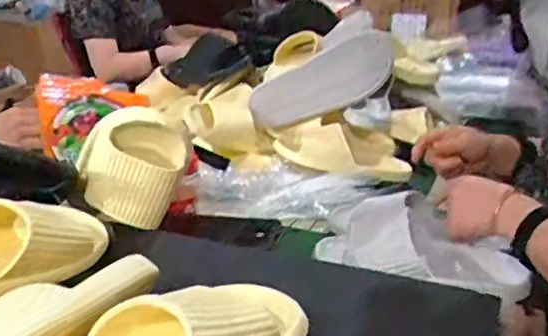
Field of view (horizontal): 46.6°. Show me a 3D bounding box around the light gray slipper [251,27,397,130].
[{"bbox_3d":[0.109,-0.176,1.283,0.291,0.118,0.071,-23,9,26],"label":"light gray slipper"}]

